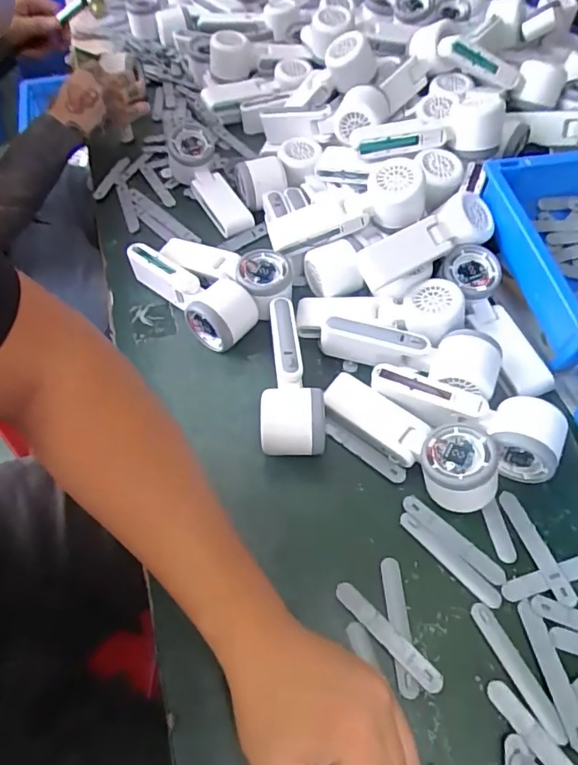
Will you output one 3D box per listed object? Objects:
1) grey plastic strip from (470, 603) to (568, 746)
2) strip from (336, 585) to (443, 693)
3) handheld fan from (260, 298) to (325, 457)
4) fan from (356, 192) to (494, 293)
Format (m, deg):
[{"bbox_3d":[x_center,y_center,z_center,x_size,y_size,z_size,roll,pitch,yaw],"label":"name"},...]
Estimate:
[{"bbox_3d":[0.165,0.206,0.371,0.017,0.005,0.094,-21,59,-12],"label":"grey plastic strip"},{"bbox_3d":[0.073,0.188,0.384,0.017,0.005,0.095,-38,61,-24],"label":"strip"},{"bbox_3d":[0.004,-0.005,0.492,0.057,0.052,0.163,0,57,1],"label":"handheld fan"},{"bbox_3d":[0.142,-0.141,0.524,0.162,0.047,0.048,-28,61,-17],"label":"fan"}]

